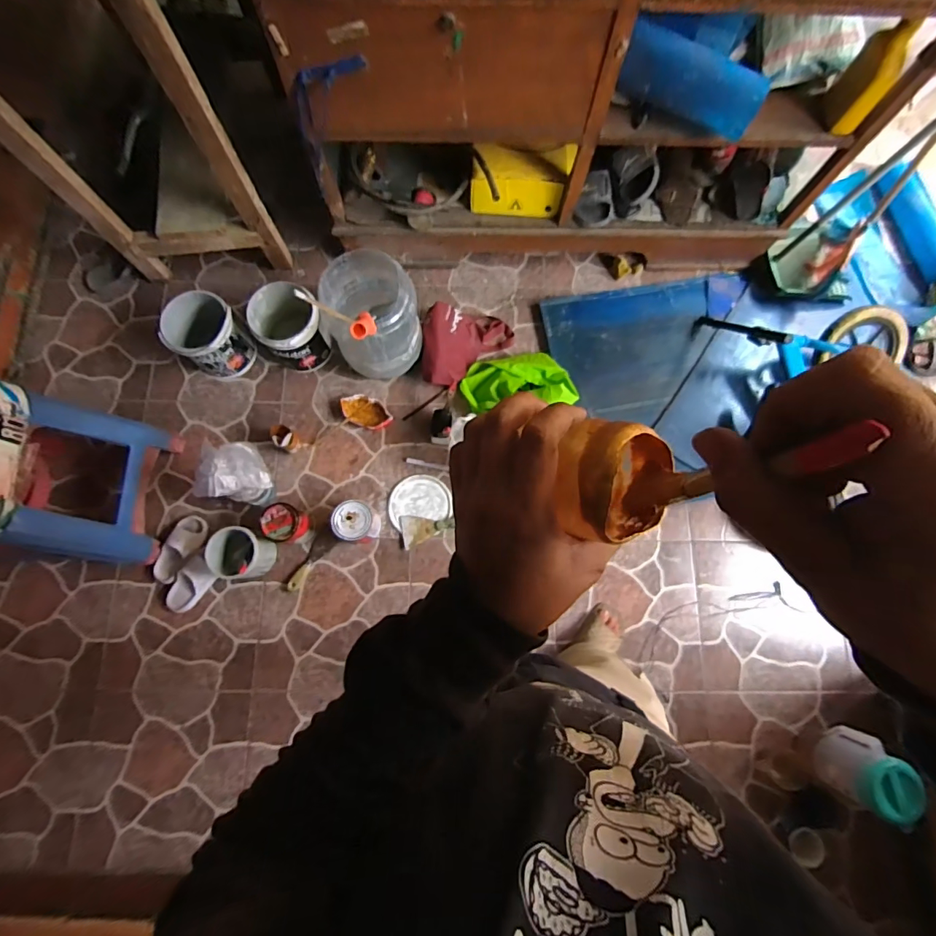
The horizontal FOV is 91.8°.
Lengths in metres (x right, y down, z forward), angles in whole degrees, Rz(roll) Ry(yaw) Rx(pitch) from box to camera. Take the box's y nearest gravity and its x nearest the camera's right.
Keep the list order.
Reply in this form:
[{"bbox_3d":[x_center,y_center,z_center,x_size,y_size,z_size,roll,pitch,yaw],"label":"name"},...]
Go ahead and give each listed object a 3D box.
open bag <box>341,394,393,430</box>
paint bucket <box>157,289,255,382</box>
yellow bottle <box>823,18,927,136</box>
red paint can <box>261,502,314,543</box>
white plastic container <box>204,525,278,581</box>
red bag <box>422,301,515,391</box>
[{"bbox_3d":[-0.307,-0.165,1.368,0.154,0.048,0.097,30,80,8],"label":"open bag"},{"bbox_3d":[-0.746,-0.375,1.337,0.195,0.197,0.162,-44,80,-7],"label":"paint bucket"},{"bbox_3d":[0.895,-0.873,1.012,0.075,0.180,0.103,7,78,3],"label":"yellow bottle"},{"bbox_3d":[-0.484,0.159,1.234,0.097,0.162,0.093,0,78,2],"label":"red paint can"},{"bbox_3d":[-0.610,0.230,1.227,0.145,0.130,0.132,0,74,-1],"label":"white plastic container"},{"bbox_3d":[-0.026,-0.390,1.373,0.210,0.123,0.313,40,82,9],"label":"red bag"}]

